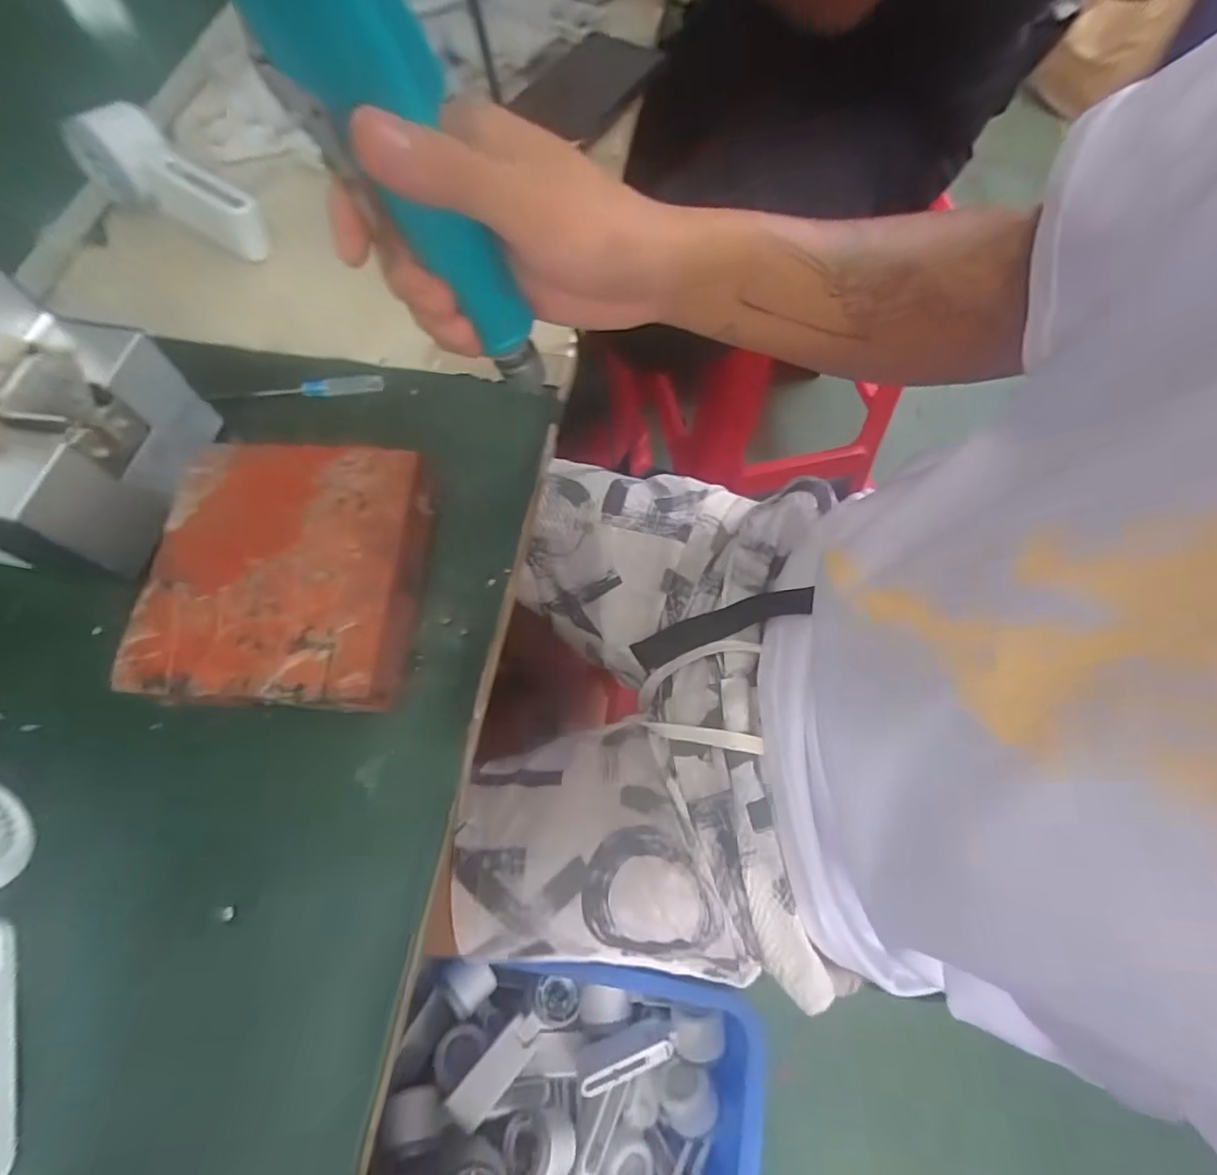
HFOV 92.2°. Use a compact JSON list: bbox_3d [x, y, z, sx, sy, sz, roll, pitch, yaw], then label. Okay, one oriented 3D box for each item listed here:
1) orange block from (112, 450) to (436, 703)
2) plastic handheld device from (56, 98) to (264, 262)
[{"bbox_3d":[-0.174,-0.007,0.326,0.130,0.040,0.146,0,68,3],"label":"orange block"},{"bbox_3d":[-0.339,-0.305,0.452,0.165,0.060,0.066,38,74,16],"label":"plastic handheld device"}]

